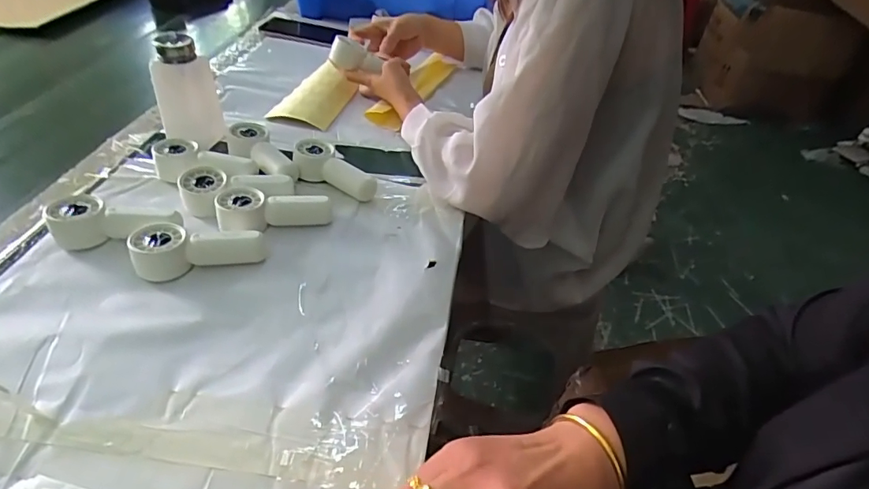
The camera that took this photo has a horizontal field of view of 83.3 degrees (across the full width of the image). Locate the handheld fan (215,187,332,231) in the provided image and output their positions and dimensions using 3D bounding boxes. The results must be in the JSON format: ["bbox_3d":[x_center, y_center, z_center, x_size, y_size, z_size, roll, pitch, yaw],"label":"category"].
[{"bbox_3d":[-0.164,-0.038,0.505,0.109,0.031,0.048,-9,43,-19],"label":"handheld fan"}]

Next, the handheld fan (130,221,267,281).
[{"bbox_3d":[-0.216,0.001,0.451,0.107,0.032,0.043,-9,43,-19],"label":"handheld fan"}]

